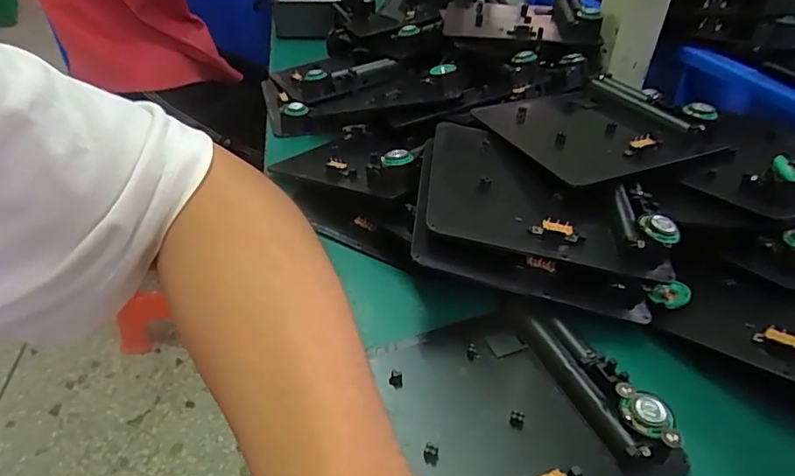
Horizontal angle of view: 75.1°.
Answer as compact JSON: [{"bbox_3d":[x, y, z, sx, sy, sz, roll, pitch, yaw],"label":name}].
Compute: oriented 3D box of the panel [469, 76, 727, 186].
[{"bbox_3d":[0.126,-0.076,0.344,0.126,0.023,0.112,-15,41,-21],"label":"panel"}]

